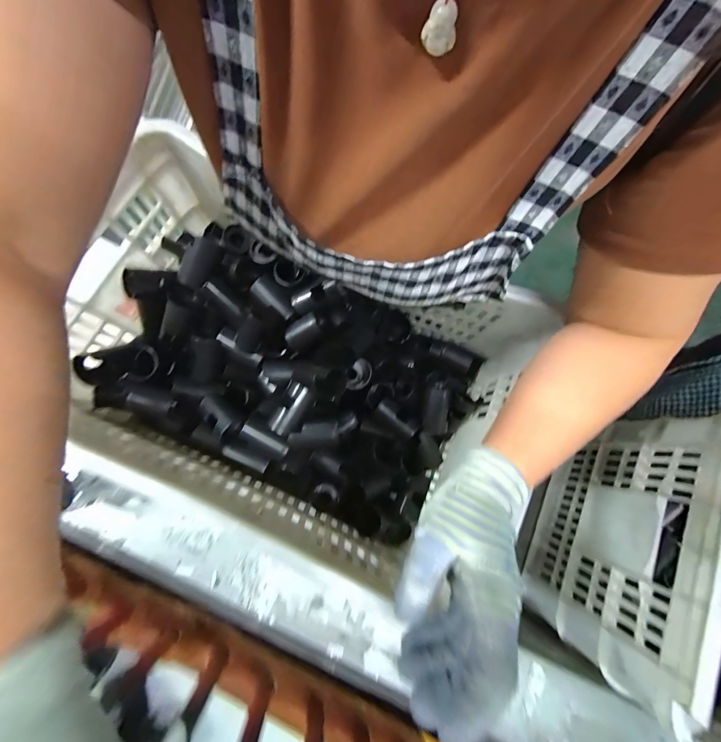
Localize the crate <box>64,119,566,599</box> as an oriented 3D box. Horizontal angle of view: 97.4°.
[{"bbox_3d":[-0.089,0.015,0.429,0.518,0.219,0.357,24,75,6],"label":"crate"}]

